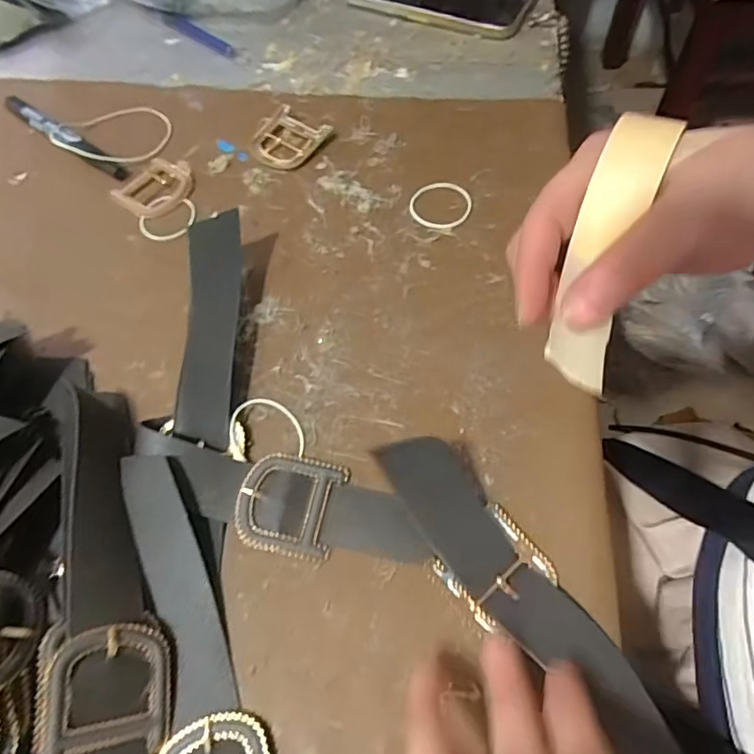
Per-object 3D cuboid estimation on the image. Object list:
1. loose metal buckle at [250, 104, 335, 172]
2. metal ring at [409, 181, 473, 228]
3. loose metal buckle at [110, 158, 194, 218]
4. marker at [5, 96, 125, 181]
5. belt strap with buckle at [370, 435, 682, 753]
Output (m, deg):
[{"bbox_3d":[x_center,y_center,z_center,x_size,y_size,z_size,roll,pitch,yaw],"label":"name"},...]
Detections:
[{"bbox_3d":[-0.066,-0.173,0.401,0.050,0.007,0.051,30,67,18],"label":"loose metal buckle"},{"bbox_3d":[0.042,-0.116,0.367,0.041,0.004,0.040,-2,61,3],"label":"metal ring"},{"bbox_3d":[-0.154,-0.135,0.389,0.044,0.006,0.054,32,68,19],"label":"loose metal buckle"},{"bbox_3d":[-0.236,-0.179,0.411,0.132,0.015,0.018,34,69,20],"label":"marker"},{"bbox_3d":[0.071,0.107,0.247,0.046,0.025,0.205,-35,69,-15],"label":"belt strap with buckle"}]

